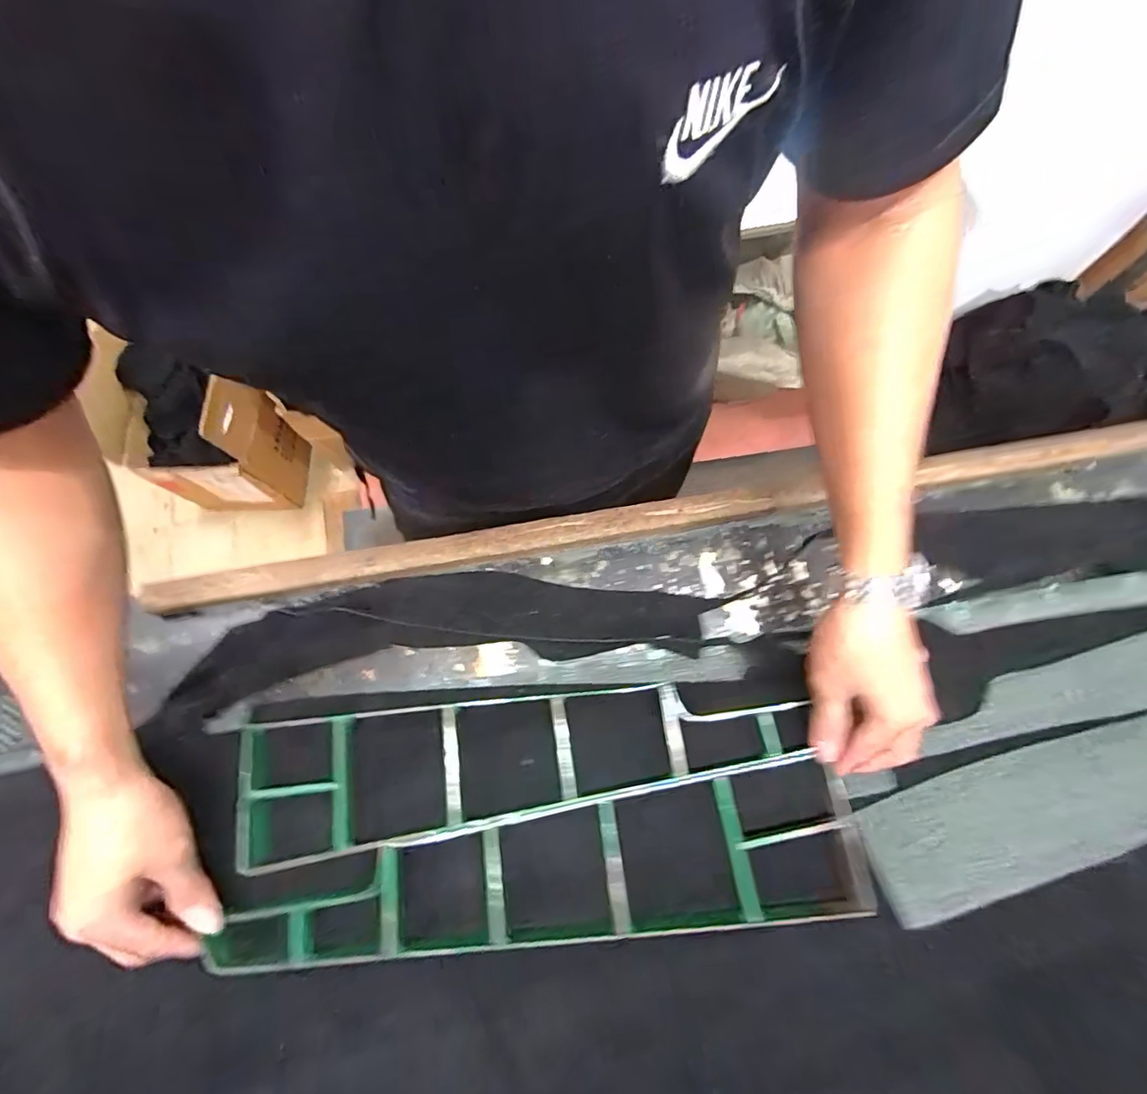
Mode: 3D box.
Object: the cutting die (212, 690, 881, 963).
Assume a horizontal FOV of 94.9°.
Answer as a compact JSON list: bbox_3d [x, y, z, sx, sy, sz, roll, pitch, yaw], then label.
[{"bbox_3d":[-0.025,0.203,0.400,0.467,0.025,0.170,-4,69,1],"label":"cutting die"}]

